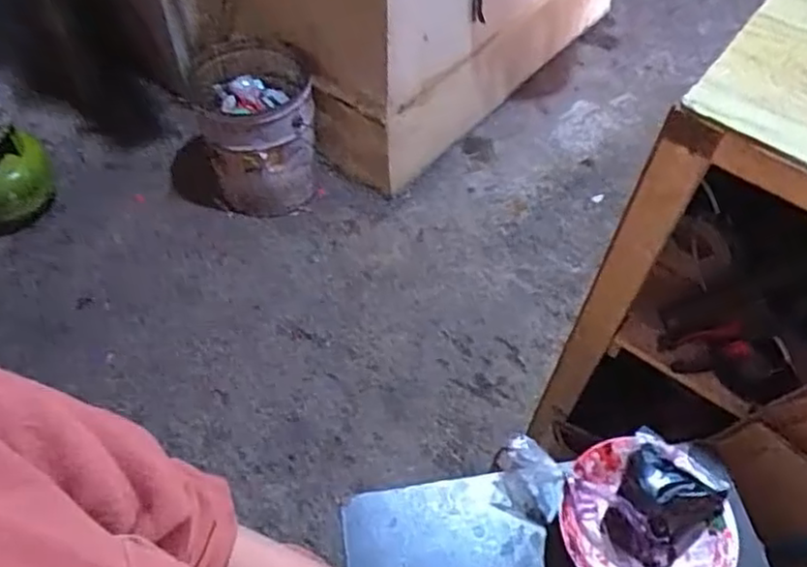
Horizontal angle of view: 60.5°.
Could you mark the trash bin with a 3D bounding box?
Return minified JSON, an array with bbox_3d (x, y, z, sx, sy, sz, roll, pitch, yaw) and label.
[{"bbox_3d":[-0.341,-0.363,1.641,0.260,0.354,0.277,-13,56,-8],"label":"trash bin"}]

